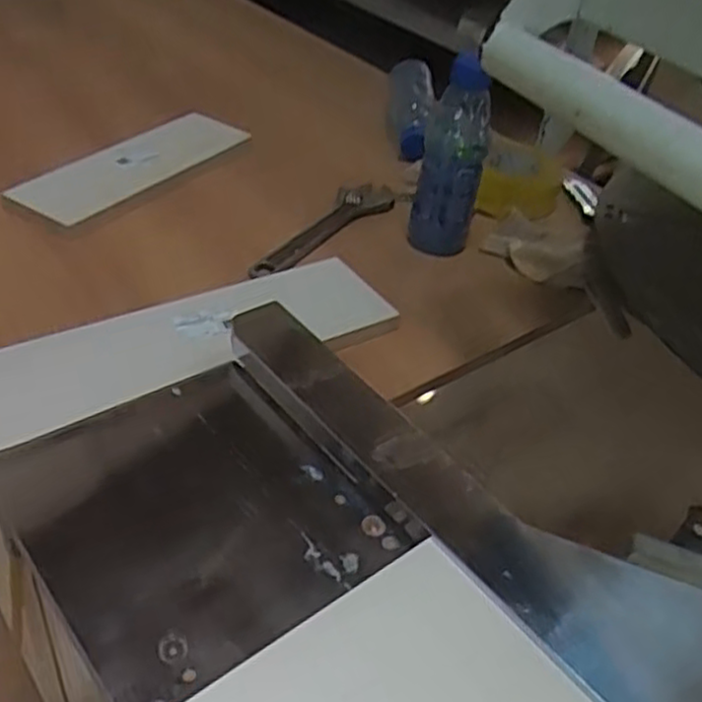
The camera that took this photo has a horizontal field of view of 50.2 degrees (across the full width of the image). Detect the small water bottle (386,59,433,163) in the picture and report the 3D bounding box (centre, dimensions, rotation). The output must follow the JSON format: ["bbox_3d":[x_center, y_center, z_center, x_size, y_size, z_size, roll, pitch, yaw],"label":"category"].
[{"bbox_3d":[0.082,-0.330,1.010,0.059,0.062,0.196,2,61,-6],"label":"small water bottle"}]

